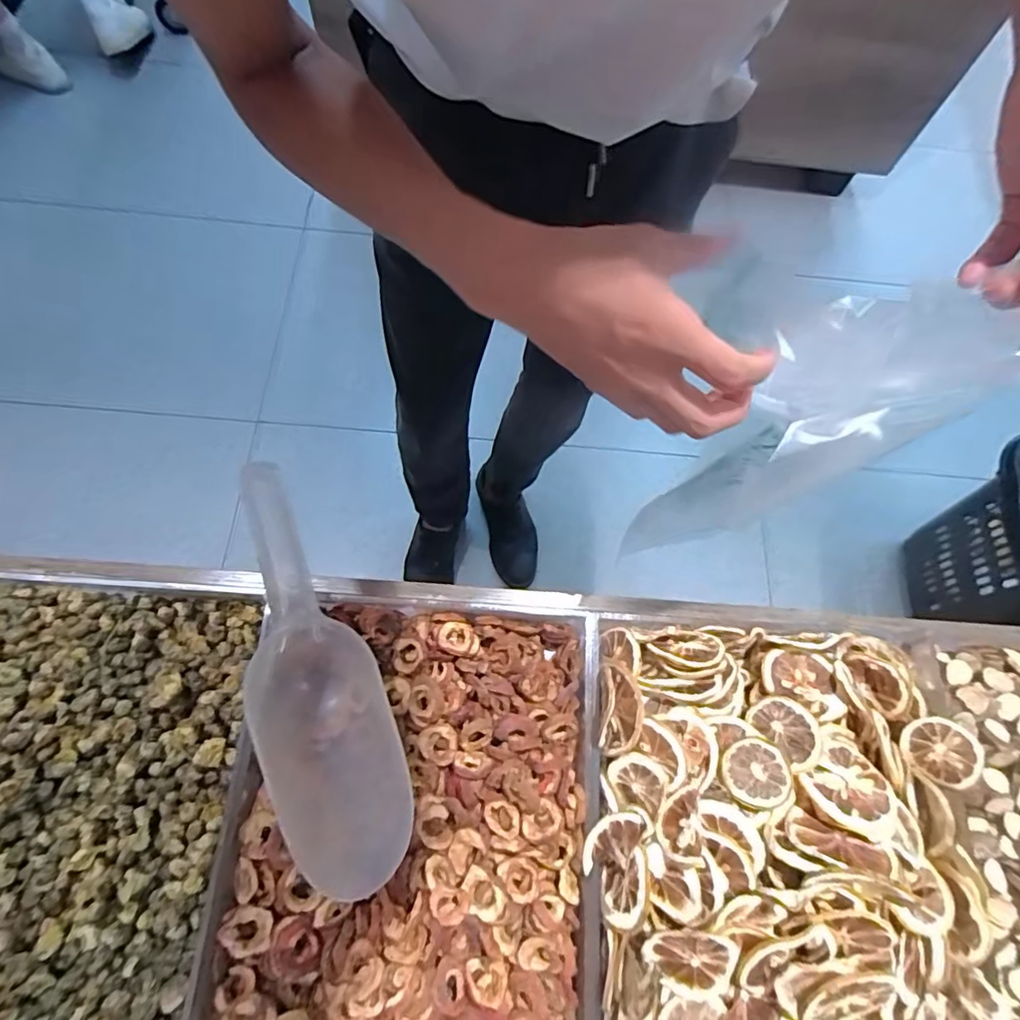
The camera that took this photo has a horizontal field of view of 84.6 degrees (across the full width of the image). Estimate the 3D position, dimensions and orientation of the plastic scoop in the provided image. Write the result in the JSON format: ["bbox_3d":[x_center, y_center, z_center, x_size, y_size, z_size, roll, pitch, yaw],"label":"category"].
[{"bbox_3d":[-0.122,0.087,0.327,0.071,0.040,0.243,-20,72,-11],"label":"plastic scoop"}]

